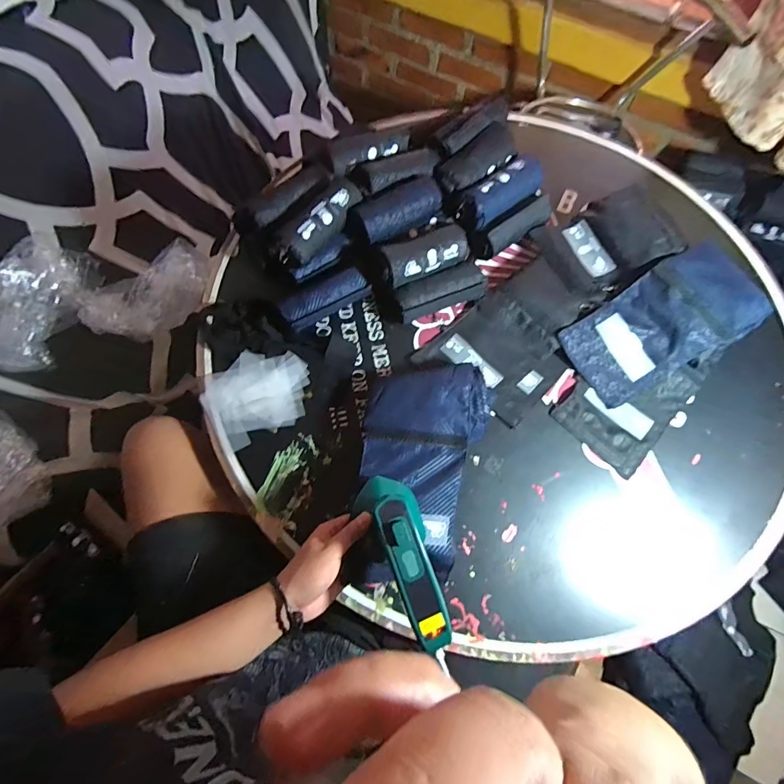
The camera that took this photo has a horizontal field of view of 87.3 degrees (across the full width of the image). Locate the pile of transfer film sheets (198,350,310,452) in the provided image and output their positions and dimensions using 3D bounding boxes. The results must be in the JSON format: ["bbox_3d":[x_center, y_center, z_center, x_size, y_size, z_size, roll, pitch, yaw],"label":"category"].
[{"bbox_3d":[-0.199,0.000,0.620,0.153,0.009,0.127,-33,74,-13],"label":"pile of transfer film sheets"}]

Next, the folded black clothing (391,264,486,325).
[{"bbox_3d":[0.075,-0.155,0.656,0.155,0.051,0.056,-19,72,-9],"label":"folded black clothing"}]

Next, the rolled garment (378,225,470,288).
[{"bbox_3d":[0.052,-0.216,0.635,0.159,0.043,0.061,-28,73,-11],"label":"rolled garment"}]

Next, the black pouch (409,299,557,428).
[{"bbox_3d":[0.162,-0.063,0.643,0.178,0.022,0.161,39,73,11],"label":"black pouch"}]

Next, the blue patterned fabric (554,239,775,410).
[{"bbox_3d":[0.417,-0.103,0.628,0.283,0.087,0.154,-30,74,-12],"label":"blue patterned fabric"}]

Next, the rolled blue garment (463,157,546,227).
[{"bbox_3d":[0.185,-0.334,0.677,0.156,0.039,0.056,-39,76,-14],"label":"rolled blue garment"}]

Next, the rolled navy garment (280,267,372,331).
[{"bbox_3d":[-0.105,-0.145,0.651,0.139,0.046,0.054,-31,74,-12],"label":"rolled navy garment"}]

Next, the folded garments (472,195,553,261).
[{"bbox_3d":[0.205,-0.277,0.696,0.161,0.040,0.039,-30,74,-12],"label":"folded garments"}]

